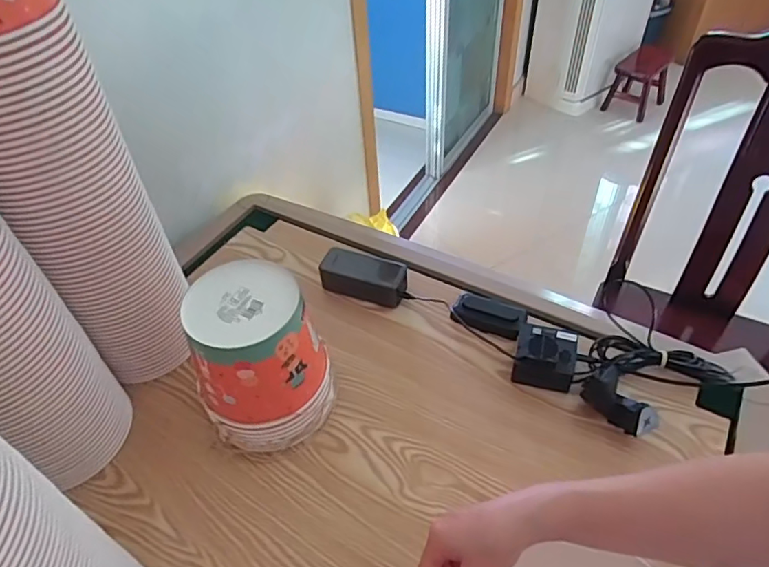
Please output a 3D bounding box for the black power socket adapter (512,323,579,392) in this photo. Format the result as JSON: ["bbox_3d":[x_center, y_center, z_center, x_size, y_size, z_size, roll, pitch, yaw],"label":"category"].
[{"bbox_3d":[0.217,0.099,0.742,0.078,0.062,0.070,13,49,14],"label":"black power socket adapter"}]

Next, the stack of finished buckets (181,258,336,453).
[{"bbox_3d":[-0.145,0.091,0.666,0.148,0.195,0.142,-15,48,-11],"label":"stack of finished buckets"}]

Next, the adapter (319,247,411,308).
[{"bbox_3d":[-0.028,-0.010,0.849,0.135,0.055,0.059,14,49,15],"label":"adapter"}]

